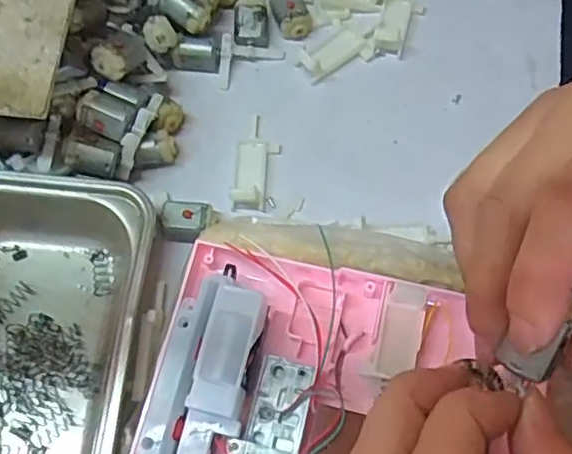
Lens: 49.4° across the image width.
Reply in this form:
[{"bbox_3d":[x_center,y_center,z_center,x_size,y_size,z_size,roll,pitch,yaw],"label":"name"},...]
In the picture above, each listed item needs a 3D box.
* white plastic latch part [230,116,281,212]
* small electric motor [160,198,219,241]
[{"bbox_3d":[-0.016,-0.037,0.339,0.023,0.014,0.054,4,69,1],"label":"white plastic latch part"},{"bbox_3d":[-0.050,-0.003,0.326,0.029,0.015,0.020,8,69,3],"label":"small electric motor"}]

